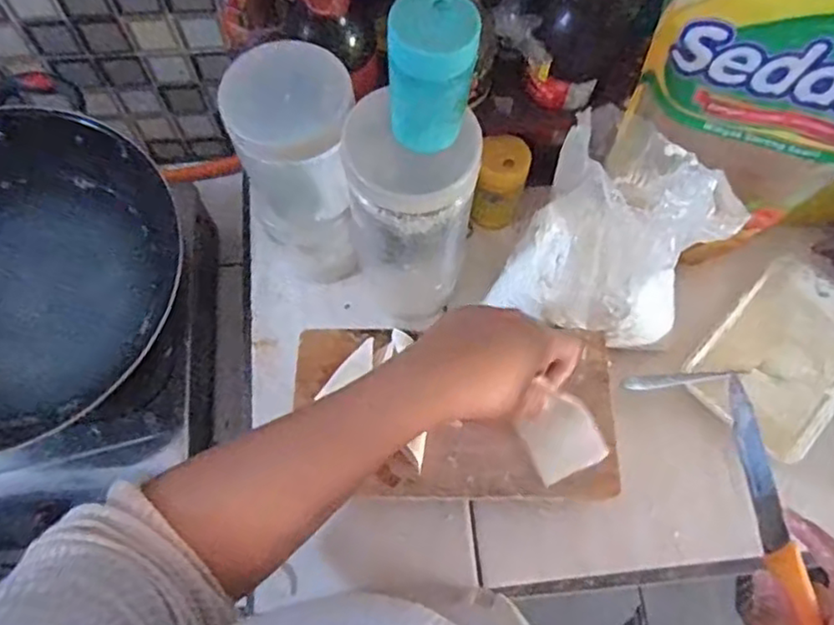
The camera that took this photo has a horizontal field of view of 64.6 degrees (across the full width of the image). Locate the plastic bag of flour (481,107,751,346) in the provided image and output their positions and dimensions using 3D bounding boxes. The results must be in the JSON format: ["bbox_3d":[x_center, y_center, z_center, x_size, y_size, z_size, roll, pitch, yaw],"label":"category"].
[{"bbox_3d":[0.160,-0.061,0.505,0.134,0.144,0.142,33,72,11],"label":"plastic bag of flour"}]

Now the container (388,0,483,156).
[{"bbox_3d":[0.010,-0.139,0.386,0.046,0.091,0.042,0,69,-1],"label":"container"}]

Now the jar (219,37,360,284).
[{"bbox_3d":[-0.089,-0.106,0.521,0.086,0.198,0.082,-7,69,-3],"label":"jar"}]

